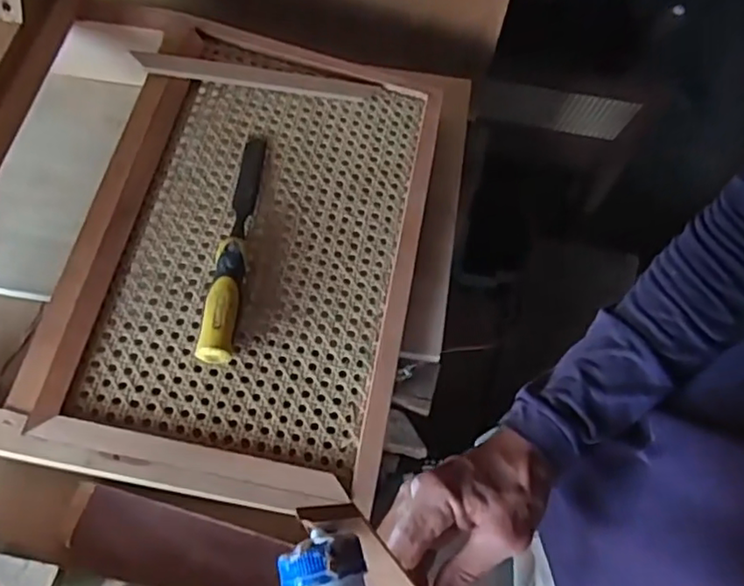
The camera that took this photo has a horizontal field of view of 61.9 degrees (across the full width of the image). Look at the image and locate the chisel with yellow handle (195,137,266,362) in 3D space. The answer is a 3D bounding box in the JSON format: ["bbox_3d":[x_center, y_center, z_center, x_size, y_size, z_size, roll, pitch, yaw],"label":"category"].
[{"bbox_3d":[-0.129,-0.050,0.579,0.029,0.041,0.238,3,69,0],"label":"chisel with yellow handle"}]

